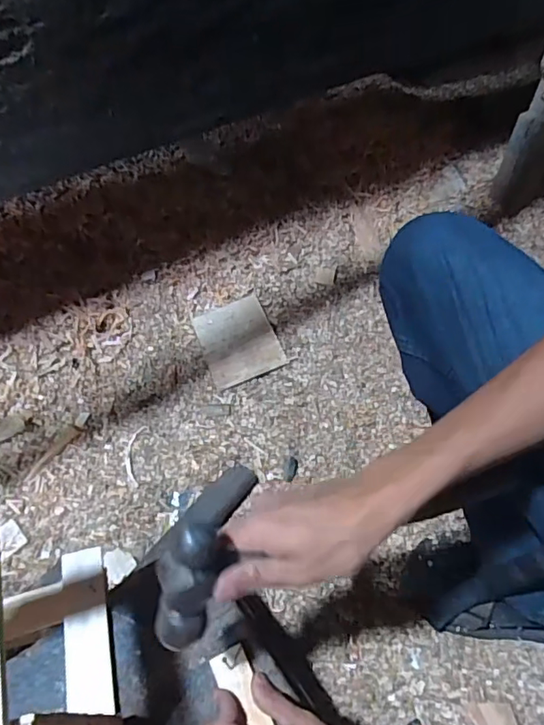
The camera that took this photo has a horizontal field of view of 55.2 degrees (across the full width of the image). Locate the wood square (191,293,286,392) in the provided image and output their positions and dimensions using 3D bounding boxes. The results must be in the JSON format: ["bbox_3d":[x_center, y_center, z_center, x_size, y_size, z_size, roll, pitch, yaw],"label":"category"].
[{"bbox_3d":[-0.048,-0.032,0.749,0.104,0.009,0.115,-22,77,-9],"label":"wood square"}]

